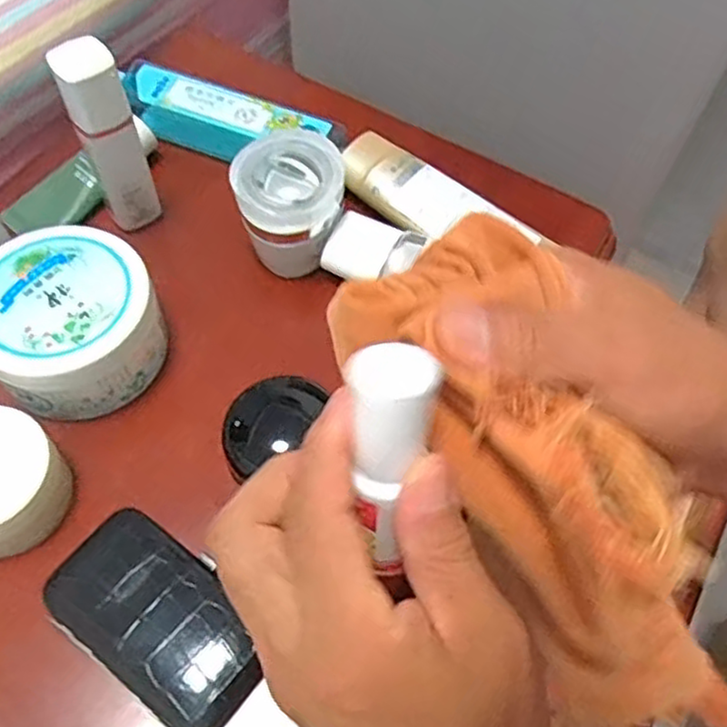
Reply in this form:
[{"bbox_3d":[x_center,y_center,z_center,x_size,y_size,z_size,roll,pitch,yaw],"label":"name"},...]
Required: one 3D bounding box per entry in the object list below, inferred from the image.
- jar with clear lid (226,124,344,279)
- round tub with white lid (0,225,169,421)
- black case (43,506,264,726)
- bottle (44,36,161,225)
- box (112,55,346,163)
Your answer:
[{"bbox_3d":[-0.044,-0.094,0.435,0.063,0.067,0.062,1,60,-1],"label":"jar with clear lid"},{"bbox_3d":[-0.161,-0.019,0.398,0.090,0.063,0.091,1,60,-1],"label":"round tub with white lid"},{"bbox_3d":[-0.096,0.125,0.344,0.108,0.030,0.061,33,64,16],"label":"black case"},{"bbox_3d":[-0.149,-0.128,0.422,0.033,0.126,0.028,-25,64,-15],"label":"bottle"},{"bbox_3d":[-0.096,-0.168,0.490,0.162,0.030,0.038,20,61,10],"label":"box"}]

